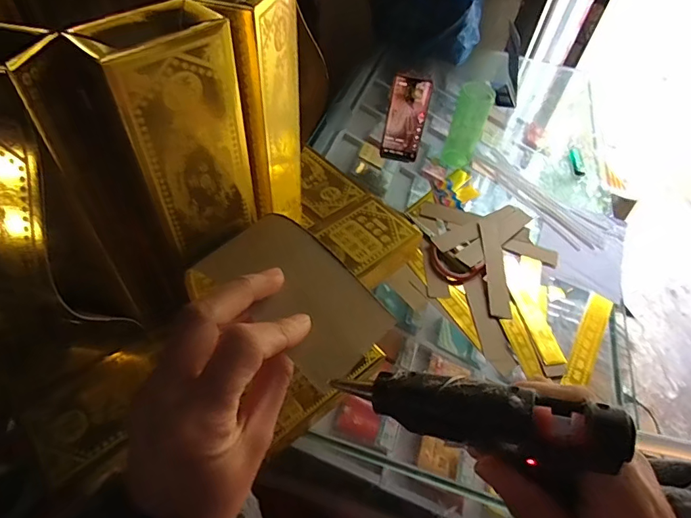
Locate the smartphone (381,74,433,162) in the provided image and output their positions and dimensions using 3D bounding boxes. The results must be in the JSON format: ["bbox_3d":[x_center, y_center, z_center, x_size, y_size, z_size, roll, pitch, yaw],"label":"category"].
[{"bbox_3d":[0.116,-0.267,0.839,0.072,0.160,0.016,13,29,4],"label":"smartphone"}]

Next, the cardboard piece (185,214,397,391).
[{"bbox_3d":[-0.028,0.019,0.245,0.100,0.015,0.071,33,55,19],"label":"cardboard piece"}]

